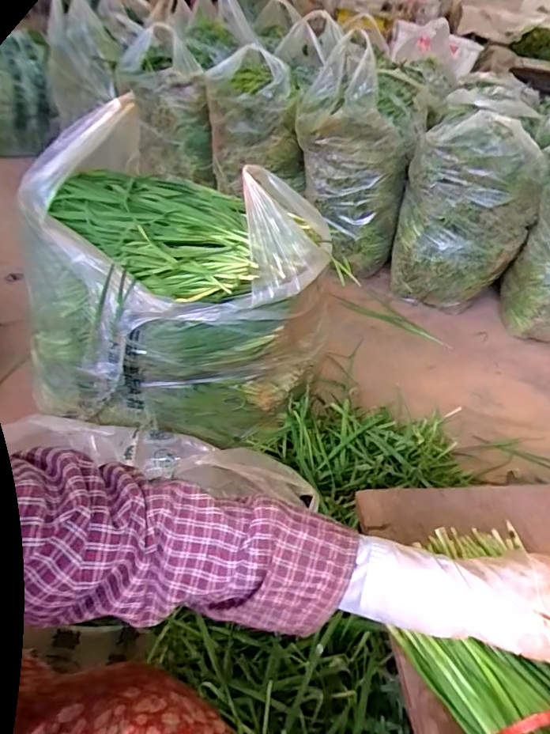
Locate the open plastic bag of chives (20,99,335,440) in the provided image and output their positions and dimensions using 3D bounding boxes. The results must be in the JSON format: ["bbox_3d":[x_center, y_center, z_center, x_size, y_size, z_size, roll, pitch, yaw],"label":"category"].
[{"bbox_3d":[-0.189,-0.118,0.831,0.526,0.482,0.355,18,45,12],"label":"open plastic bag of chives"}]

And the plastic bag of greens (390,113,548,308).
[{"bbox_3d":[0.534,-0.440,1.316,0.304,0.469,0.243,4,44,-3],"label":"plastic bag of greens"}]

